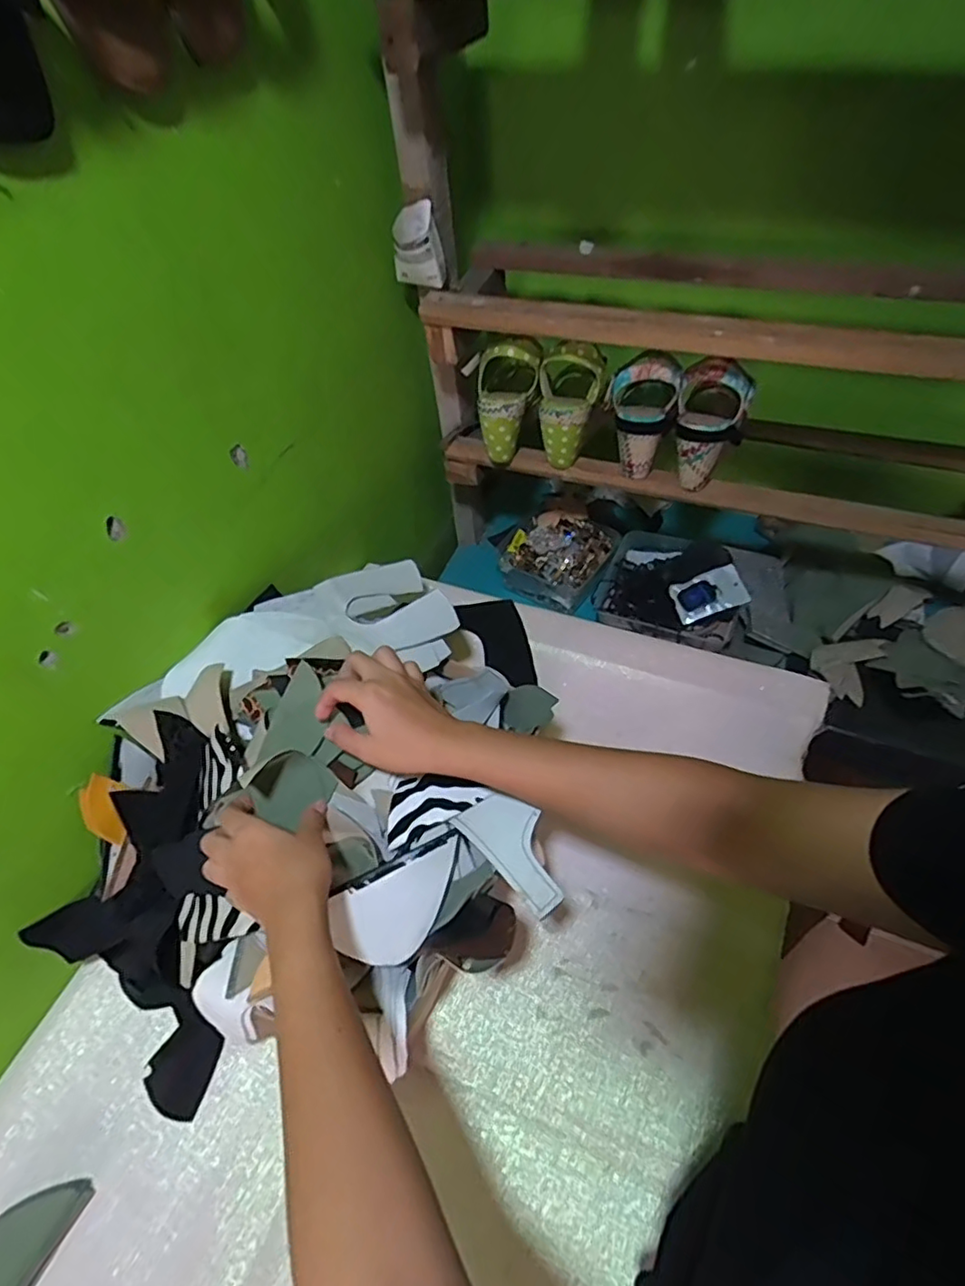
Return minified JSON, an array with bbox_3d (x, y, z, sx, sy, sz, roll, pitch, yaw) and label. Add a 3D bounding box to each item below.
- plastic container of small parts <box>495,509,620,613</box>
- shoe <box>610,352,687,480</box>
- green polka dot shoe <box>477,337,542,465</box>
[{"bbox_3d":[0.125,-0.138,0.996,0.158,0.063,0.163,22,56,21],"label":"plastic container of small parts"},{"bbox_3d":[0.197,-0.279,0.742,0.079,0.125,0.072,7,52,10],"label":"shoe"},{"bbox_3d":[0.021,-0.311,0.780,0.079,0.148,0.056,18,22,18],"label":"green polka dot shoe"}]

